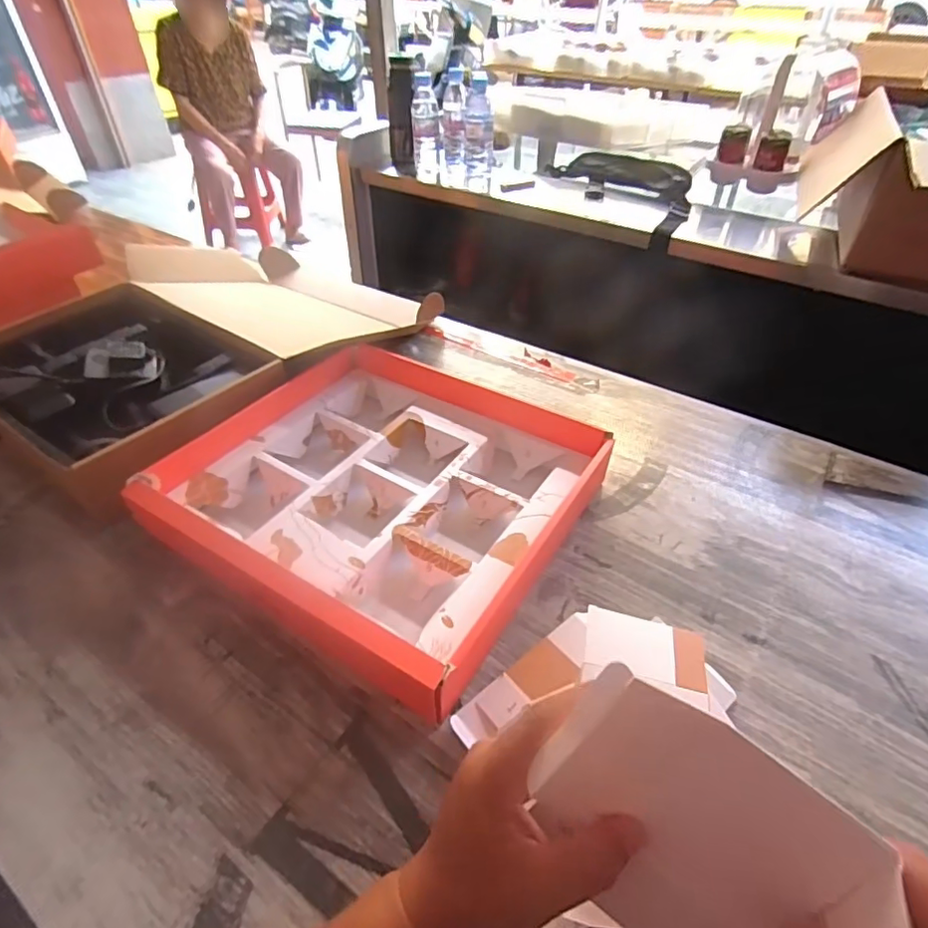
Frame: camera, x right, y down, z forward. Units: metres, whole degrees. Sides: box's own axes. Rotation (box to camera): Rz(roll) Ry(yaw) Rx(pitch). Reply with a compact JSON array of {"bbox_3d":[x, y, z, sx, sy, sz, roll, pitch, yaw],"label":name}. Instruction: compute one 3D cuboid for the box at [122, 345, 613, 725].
[{"bbox_3d":[-0.090,0.021,0.592,0.379,0.068,0.327,24,48,24],"label":"box"}]

